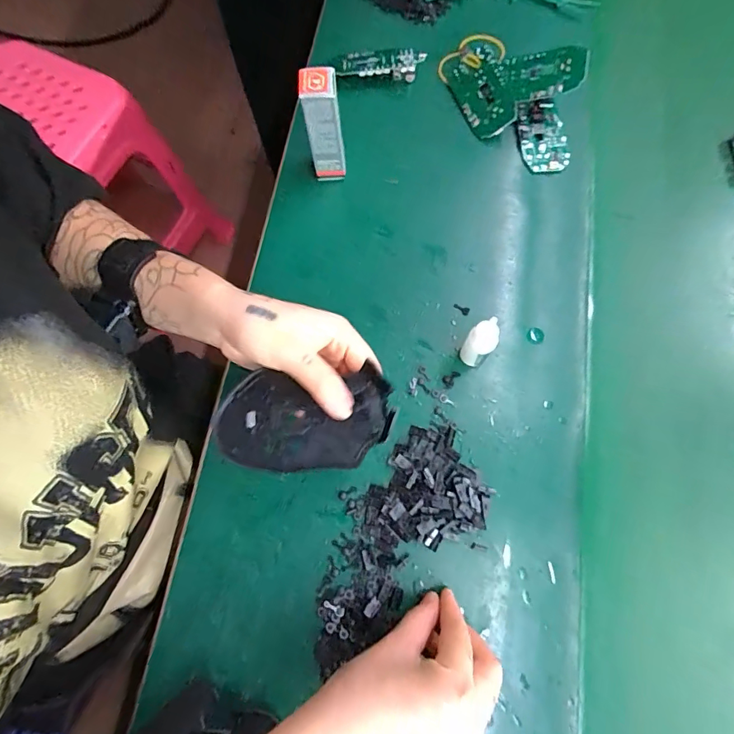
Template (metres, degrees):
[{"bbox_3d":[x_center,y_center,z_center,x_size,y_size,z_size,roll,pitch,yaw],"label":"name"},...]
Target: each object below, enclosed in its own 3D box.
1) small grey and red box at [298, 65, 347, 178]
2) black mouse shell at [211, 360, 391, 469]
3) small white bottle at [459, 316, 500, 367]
[{"bbox_3d":[-0.037,-0.205,0.384,0.031,0.097,0.027,-5,74,-2],"label":"small grey and red box"},{"bbox_3d":[-0.042,0.035,0.293,0.113,0.017,0.065,0,74,-1],"label":"black mouse shell"},{"bbox_3d":[0.088,-0.017,0.346,0.017,0.063,0.022,-42,79,-12],"label":"small white bottle"}]

